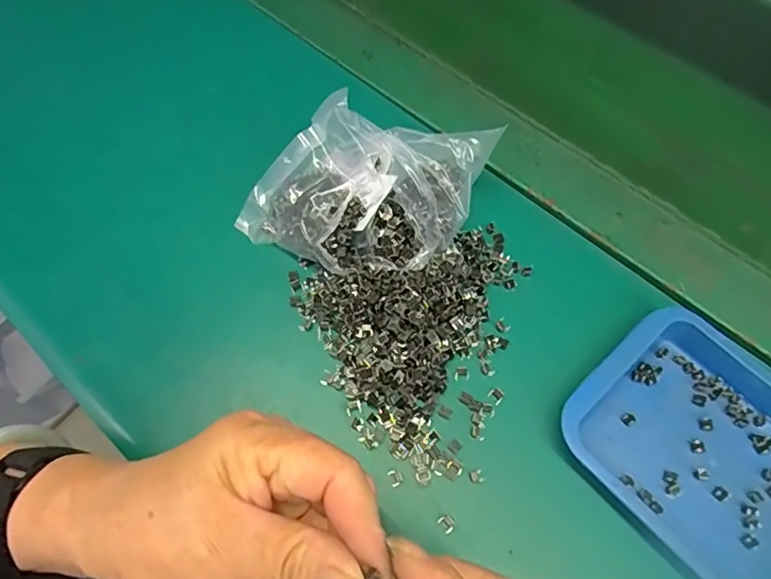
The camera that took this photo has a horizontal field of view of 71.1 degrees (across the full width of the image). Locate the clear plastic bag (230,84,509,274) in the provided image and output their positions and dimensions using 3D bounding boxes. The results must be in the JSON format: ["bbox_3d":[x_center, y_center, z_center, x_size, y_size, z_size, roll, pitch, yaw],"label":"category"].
[{"bbox_3d":[-0.013,-0.060,0.348,0.171,0.072,0.085,-3,64,1],"label":"clear plastic bag"}]

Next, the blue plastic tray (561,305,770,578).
[{"bbox_3d":[0.190,0.094,0.298,0.126,0.026,0.161,-41,70,-16],"label":"blue plastic tray"}]

